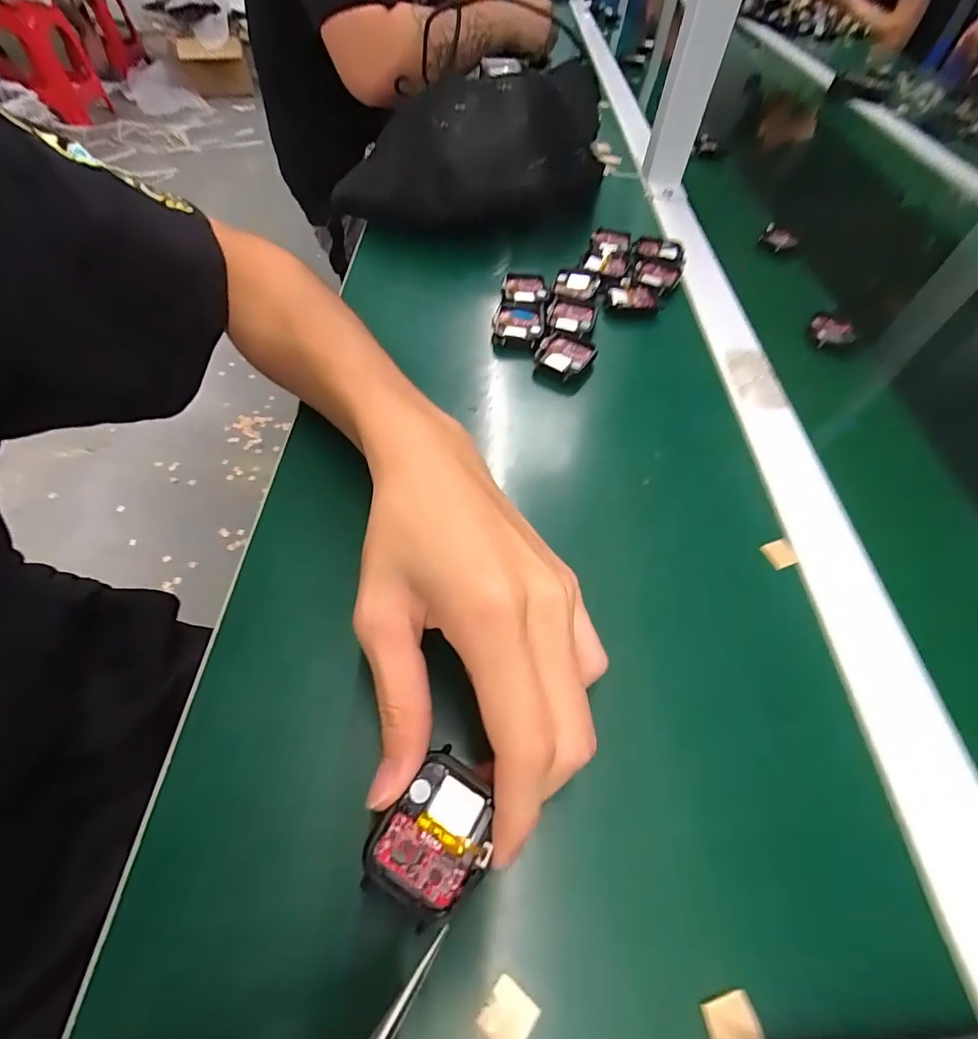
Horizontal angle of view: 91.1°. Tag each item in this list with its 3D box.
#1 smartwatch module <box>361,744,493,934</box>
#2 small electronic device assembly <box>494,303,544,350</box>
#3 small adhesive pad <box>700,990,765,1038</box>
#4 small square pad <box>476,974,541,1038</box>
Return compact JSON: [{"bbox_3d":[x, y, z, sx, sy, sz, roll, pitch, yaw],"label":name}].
[{"bbox_3d":[-0.017,0.108,0.164,0.035,0.010,0.045,29,58,15],"label":"smartwatch module"},{"bbox_3d":[0.022,-0.145,0.374,0.037,0.023,0.042,10,55,2],"label":"small electronic device assembly"},{"bbox_3d":[0.080,0.166,0.157,0.017,0.004,0.016,-9,56,-11],"label":"small adhesive pad"},{"bbox_3d":[0.006,0.162,0.156,0.015,0.004,0.015,34,59,18],"label":"small square pad"}]

